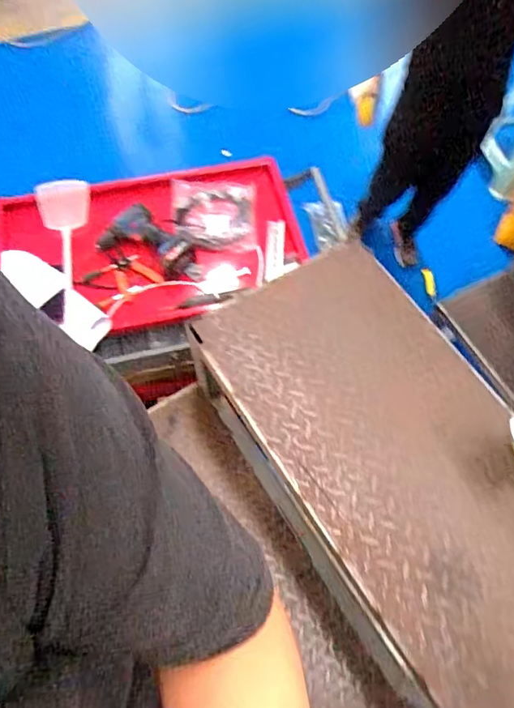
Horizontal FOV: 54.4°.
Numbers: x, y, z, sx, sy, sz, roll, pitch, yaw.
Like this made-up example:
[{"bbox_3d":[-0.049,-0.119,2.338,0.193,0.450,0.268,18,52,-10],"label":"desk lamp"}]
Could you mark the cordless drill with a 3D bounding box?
[{"bbox_3d":[-0.258,-0.287,1.217,0.240,0.052,0.149,25,67,9],"label":"cordless drill"}]

